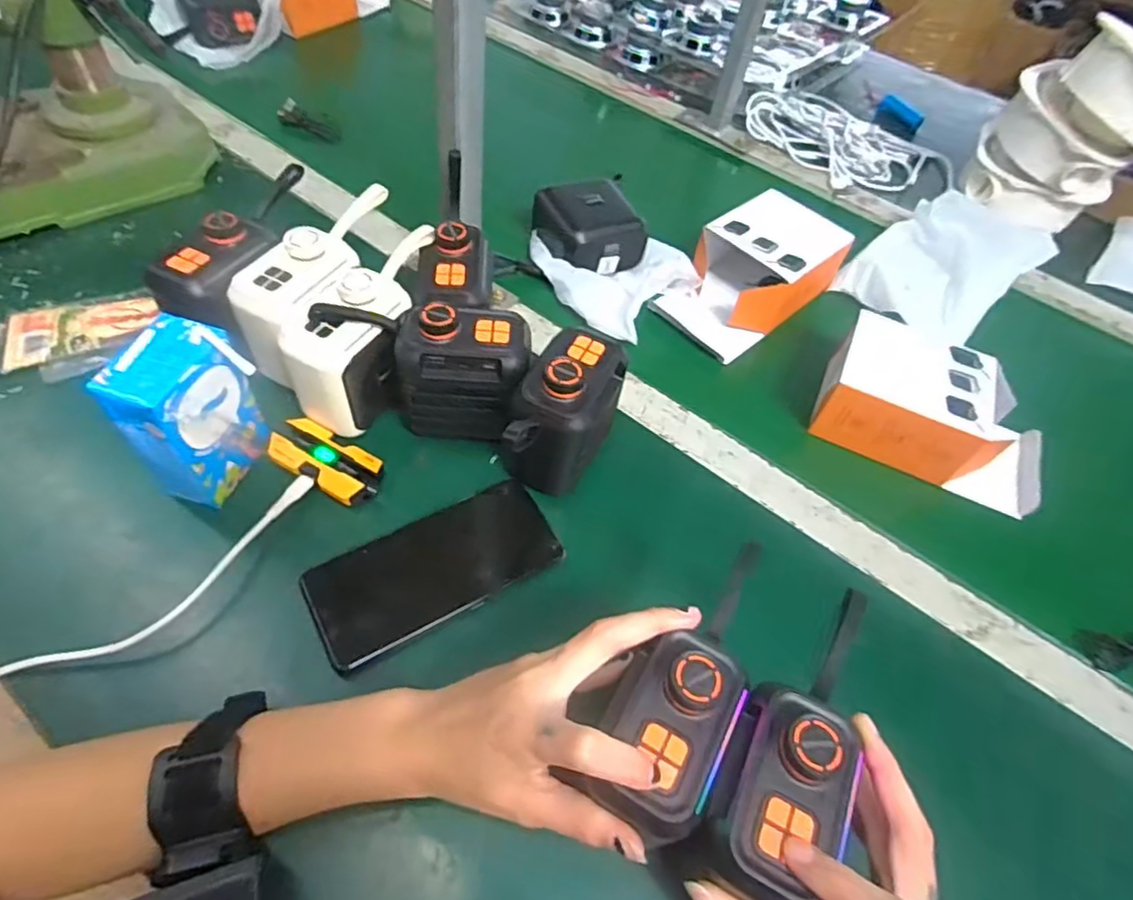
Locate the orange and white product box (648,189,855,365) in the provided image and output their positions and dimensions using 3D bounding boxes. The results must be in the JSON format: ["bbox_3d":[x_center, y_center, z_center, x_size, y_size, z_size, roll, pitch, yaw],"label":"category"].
[{"bbox_3d":[0.172,-0.164,0.577,0.172,0.075,0.100,-34,62,-28],"label":"orange and white product box"}]

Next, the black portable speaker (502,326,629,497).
[{"bbox_3d":[-0.001,-0.024,0.414,0.051,0.094,0.093,27,54,15],"label":"black portable speaker"}]

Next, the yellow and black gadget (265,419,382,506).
[{"bbox_3d":[-0.166,0.009,0.424,0.074,0.022,0.037,26,54,14],"label":"yellow and black gadget"}]

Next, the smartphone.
[{"bbox_3d":[-0.083,0.074,0.388,0.150,0.009,0.069,-22,57,-21],"label":"smartphone"}]

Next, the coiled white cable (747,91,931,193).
[{"bbox_3d":[0.340,-0.394,0.776,0.156,0.034,0.210,-35,62,-28],"label":"coiled white cable"}]

